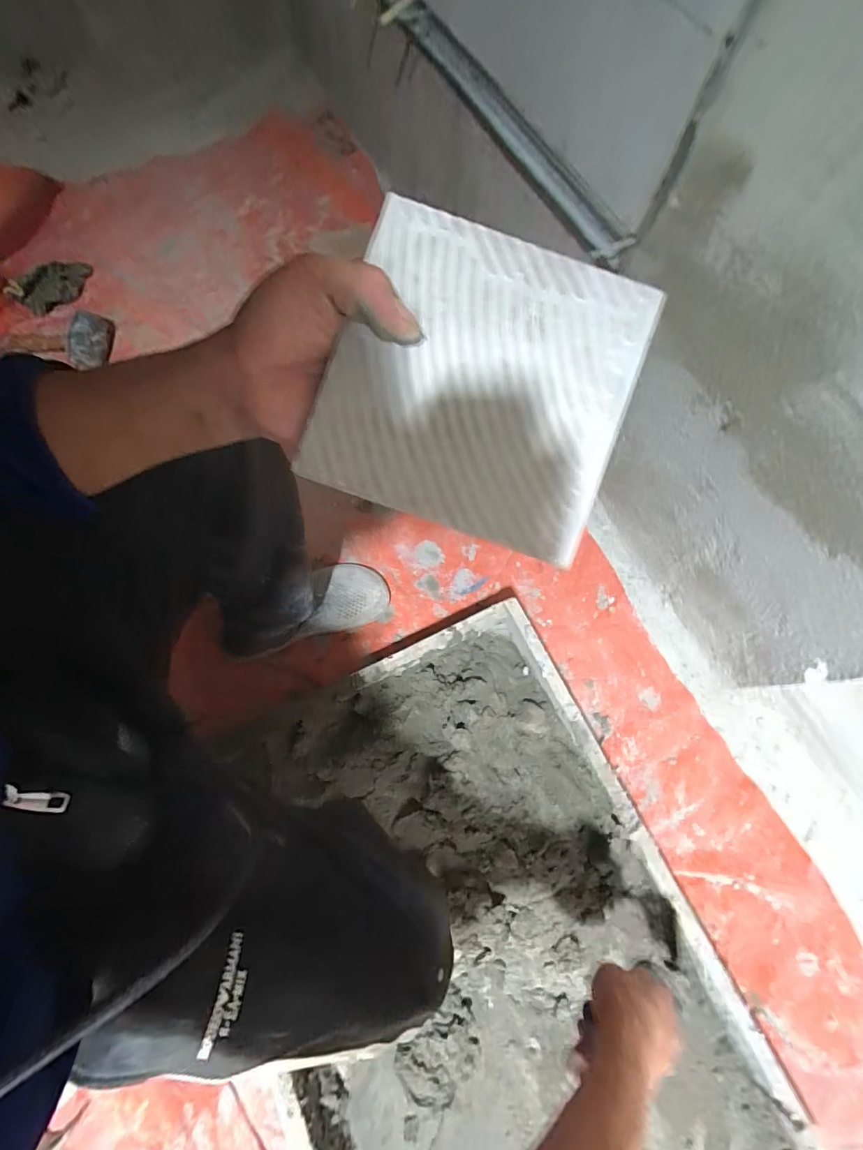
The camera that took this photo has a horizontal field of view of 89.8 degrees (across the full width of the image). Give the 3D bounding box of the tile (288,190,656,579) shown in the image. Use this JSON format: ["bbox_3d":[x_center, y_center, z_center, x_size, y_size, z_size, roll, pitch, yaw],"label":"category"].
[{"bbox_3d":[0.024,-0.095,0.217,0.144,0.007,0.145,19,90,-2],"label":"tile"}]

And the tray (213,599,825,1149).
[{"bbox_3d":[0.061,0.466,0.559,0.492,0.115,0.736,-25,75,-9],"label":"tray"}]

